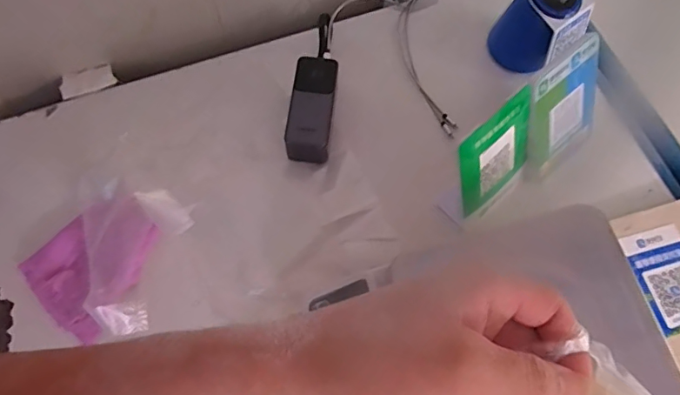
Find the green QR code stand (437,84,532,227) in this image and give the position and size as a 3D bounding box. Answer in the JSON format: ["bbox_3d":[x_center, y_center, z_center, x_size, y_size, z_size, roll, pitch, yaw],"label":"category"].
[{"bbox_3d":[0.175,-0.039,0.550,0.115,0.137,0.057,-40,75,-16],"label":"green QR code stand"}]

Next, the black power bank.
[{"bbox_3d":[-0.034,-0.115,0.631,0.055,0.046,0.139,6,68,0],"label":"black power bank"}]

